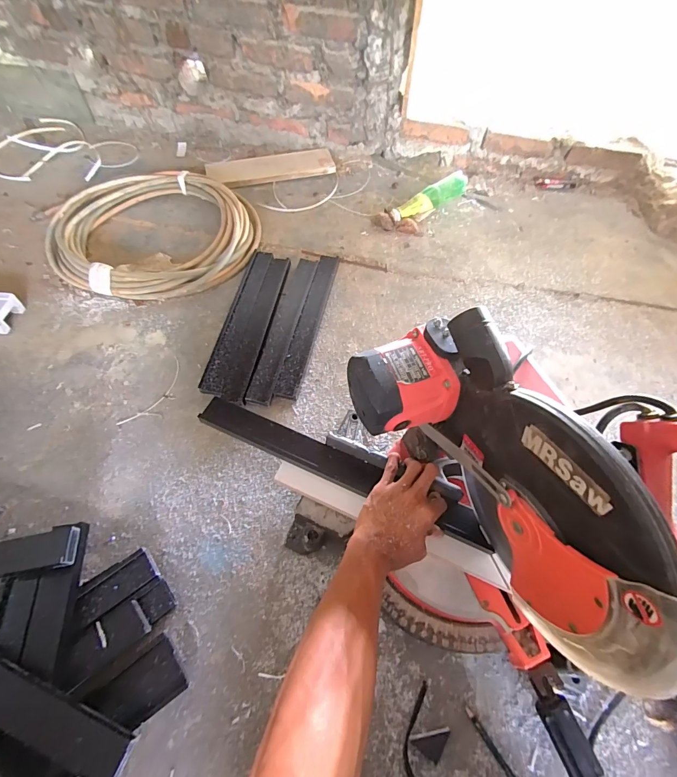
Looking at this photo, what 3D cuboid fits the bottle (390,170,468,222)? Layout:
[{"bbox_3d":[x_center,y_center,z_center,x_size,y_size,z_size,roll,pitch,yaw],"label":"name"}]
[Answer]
[{"bbox_3d":[0.244,-0.495,0.985,0.229,0.075,0.054,-28,67,-17],"label":"bottle"}]

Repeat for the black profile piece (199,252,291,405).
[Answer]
[{"bbox_3d":[-0.188,-0.149,0.798,0.094,0.017,0.390,10,62,2],"label":"black profile piece"}]

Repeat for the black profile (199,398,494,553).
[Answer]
[{"bbox_3d":[-0.001,0.113,0.541,0.436,0.029,0.051,23,63,9],"label":"black profile"}]

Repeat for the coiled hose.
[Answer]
[{"bbox_3d":[-0.442,-0.384,0.899,0.478,0.052,0.422,18,62,6],"label":"coiled hose"}]

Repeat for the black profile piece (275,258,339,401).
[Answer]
[{"bbox_3d":[-0.060,-0.149,0.807,0.047,0.014,0.389,12,62,3],"label":"black profile piece"}]

